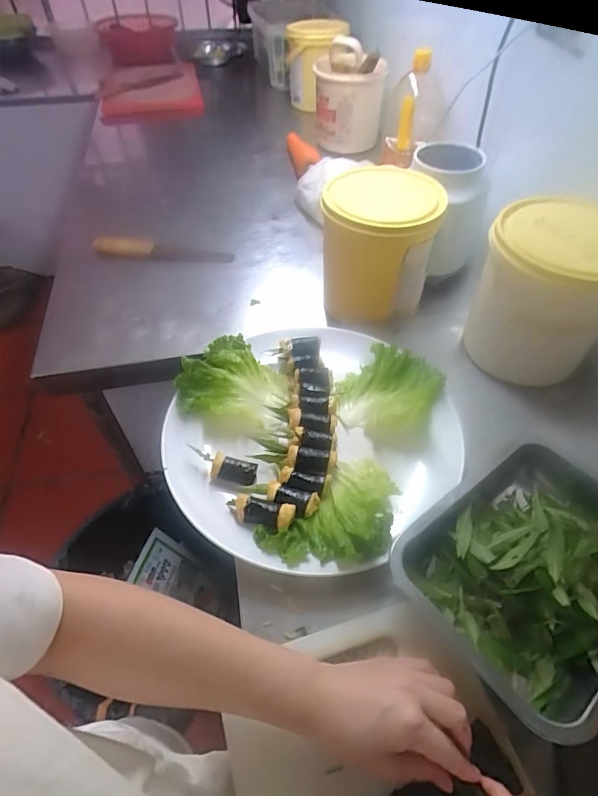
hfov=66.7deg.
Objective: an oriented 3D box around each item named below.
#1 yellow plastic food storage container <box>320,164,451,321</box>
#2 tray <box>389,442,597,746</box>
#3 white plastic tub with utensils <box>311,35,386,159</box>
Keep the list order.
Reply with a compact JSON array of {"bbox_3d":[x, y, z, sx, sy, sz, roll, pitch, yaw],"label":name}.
[{"bbox_3d":[0.121,-0.235,0.708,0.164,0.184,0.164,3,50,3],"label":"yellow plastic food storage container"},{"bbox_3d":[0.234,0.151,0.434,0.267,0.052,0.189,-31,57,-23],"label":"tray"},{"bbox_3d":[0.118,-0.726,1.109,0.169,0.245,0.155,0,50,0],"label":"white plastic tub with utensils"}]

